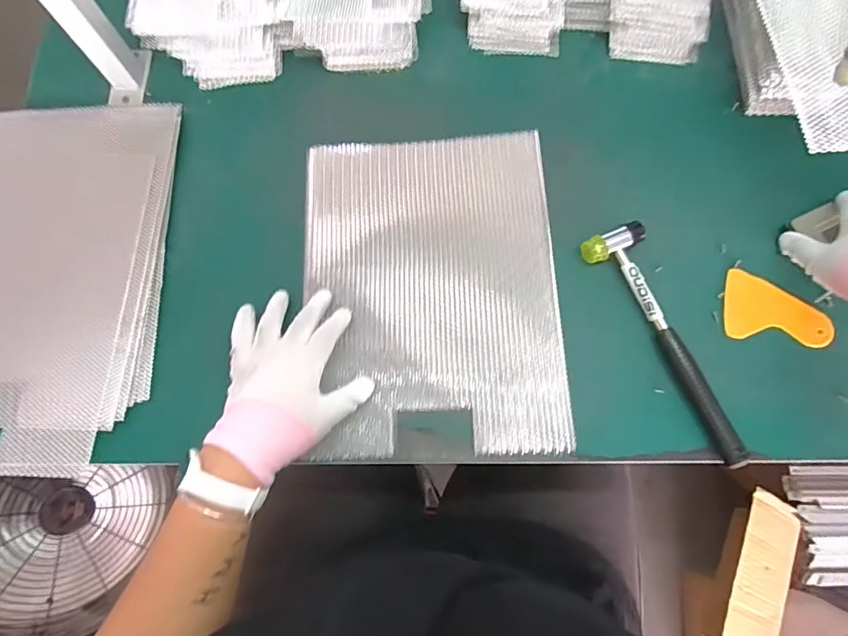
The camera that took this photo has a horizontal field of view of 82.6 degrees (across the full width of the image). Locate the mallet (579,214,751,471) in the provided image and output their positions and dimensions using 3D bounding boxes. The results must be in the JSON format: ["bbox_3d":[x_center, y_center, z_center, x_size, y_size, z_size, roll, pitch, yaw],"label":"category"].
[{"bbox_3d":[0.235,0.021,0.460,0.060,0.024,0.239,-24,75,-5],"label":"mallet"}]

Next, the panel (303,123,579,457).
[{"bbox_3d":[0.010,-0.032,0.487,0.245,0.025,0.322,-3,74,1],"label":"panel"}]

